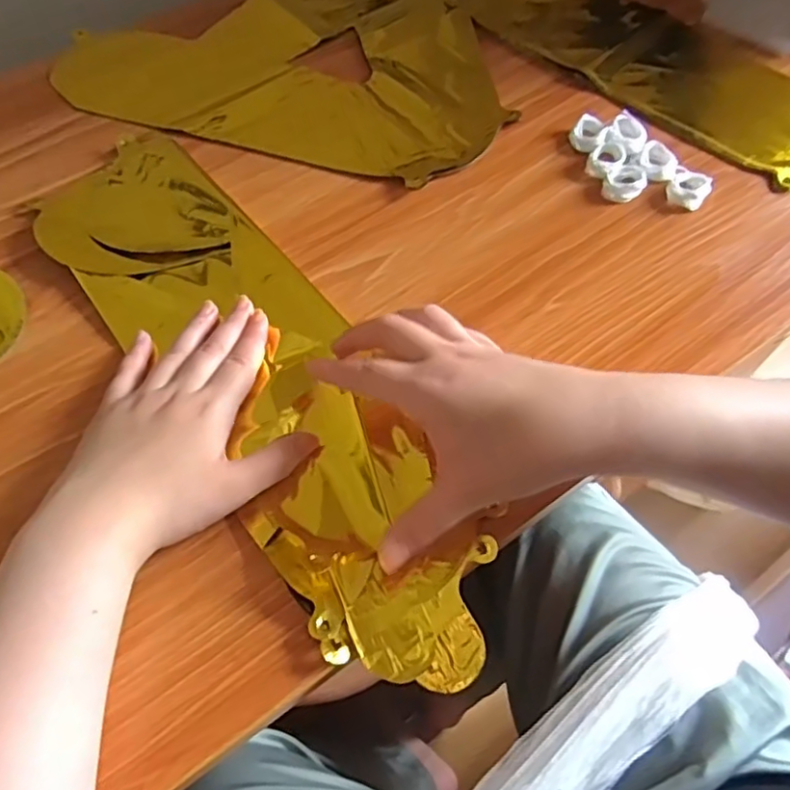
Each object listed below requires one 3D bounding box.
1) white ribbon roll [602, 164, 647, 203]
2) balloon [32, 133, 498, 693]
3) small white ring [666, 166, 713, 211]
[{"bbox_3d":[0.166,-0.153,0.463,0.027,0.009,0.037,29,65,15],"label":"white ribbon roll"},{"bbox_3d":[-0.091,-0.018,0.396,0.122,0.022,0.422,-31,66,-15],"label":"balloon"},{"bbox_3d":[0.211,-0.149,0.458,0.028,0.009,0.033,26,64,14],"label":"small white ring"}]

